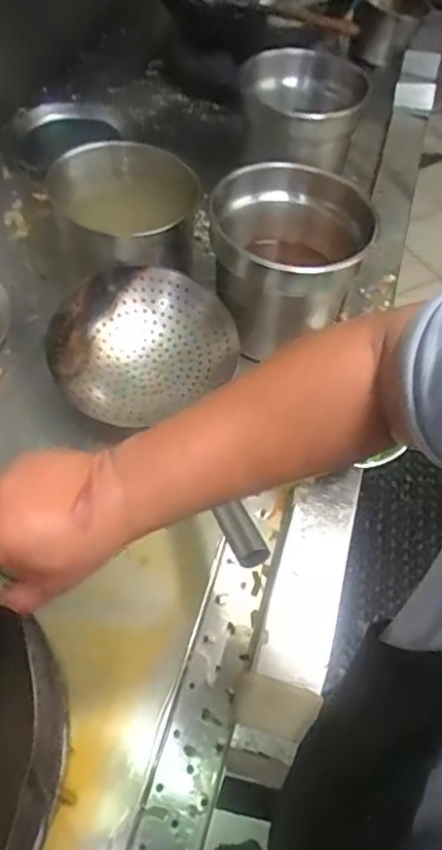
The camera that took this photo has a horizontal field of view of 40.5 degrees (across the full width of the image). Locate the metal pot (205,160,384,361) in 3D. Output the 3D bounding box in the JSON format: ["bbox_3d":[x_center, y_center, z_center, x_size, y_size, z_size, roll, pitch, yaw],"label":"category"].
[{"bbox_3d":[0.093,-0.235,0.876,0.208,0.203,0.223,1,55,-2],"label":"metal pot"}]

